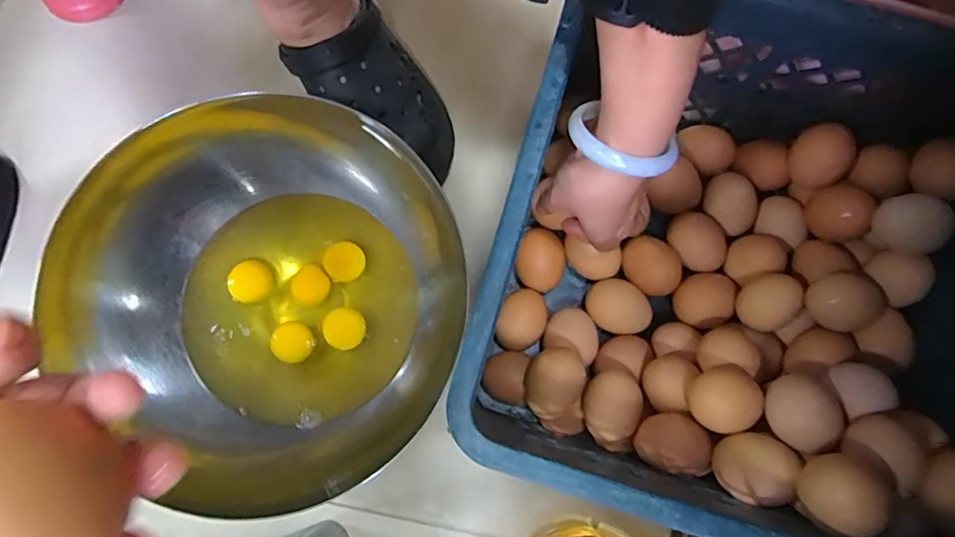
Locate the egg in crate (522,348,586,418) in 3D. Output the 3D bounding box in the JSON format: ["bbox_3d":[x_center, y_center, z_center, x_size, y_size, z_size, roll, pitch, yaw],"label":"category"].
[{"bbox_3d":[0.058,0.086,0.411,0.045,0.049,0.048,0,79,-1],"label":"egg in crate"}]

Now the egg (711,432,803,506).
[{"bbox_3d":[0.180,0.128,0.344,0.040,0.037,0.043,0,79,-1],"label":"egg"}]

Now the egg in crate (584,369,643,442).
[{"bbox_3d":[0.100,0.102,0.406,0.040,0.038,0.047,14,80,2],"label":"egg in crate"}]

